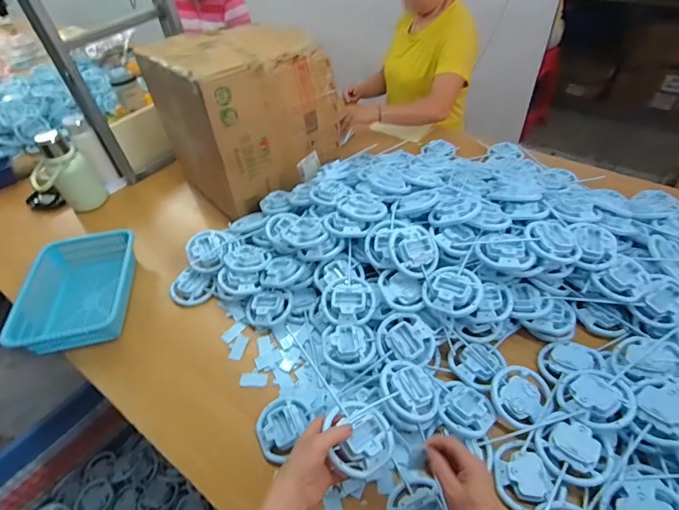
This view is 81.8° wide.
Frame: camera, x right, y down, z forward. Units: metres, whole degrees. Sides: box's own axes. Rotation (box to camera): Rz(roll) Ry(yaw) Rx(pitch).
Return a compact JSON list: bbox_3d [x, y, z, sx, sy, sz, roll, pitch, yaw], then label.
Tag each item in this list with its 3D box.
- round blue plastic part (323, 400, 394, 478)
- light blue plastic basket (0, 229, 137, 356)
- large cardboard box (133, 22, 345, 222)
[{"bbox_3d":[0.034,0.260,0.561,0.099,0.026,0.099,9,42,-8],"label":"round blue plastic part"},{"bbox_3d":[-0.582,0.074,0.886,0.212,0.078,0.312,-10,47,-4],"label":"light blue plastic basket"},{"bbox_3d":[-0.251,-0.391,1.053,0.364,0.346,0.368,-33,53,-23],"label":"large cardboard box"}]

